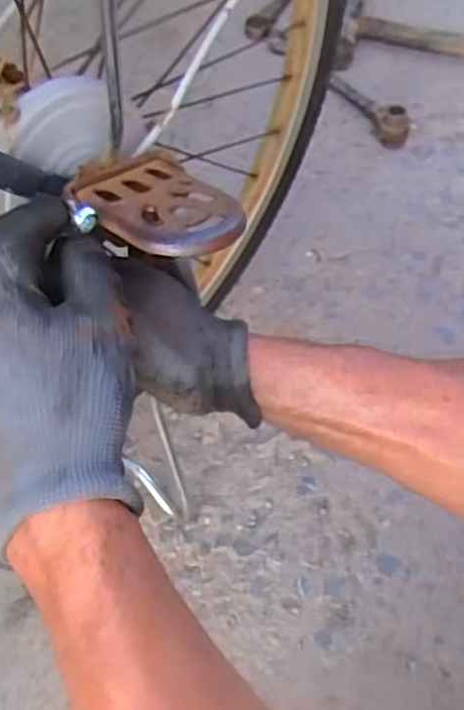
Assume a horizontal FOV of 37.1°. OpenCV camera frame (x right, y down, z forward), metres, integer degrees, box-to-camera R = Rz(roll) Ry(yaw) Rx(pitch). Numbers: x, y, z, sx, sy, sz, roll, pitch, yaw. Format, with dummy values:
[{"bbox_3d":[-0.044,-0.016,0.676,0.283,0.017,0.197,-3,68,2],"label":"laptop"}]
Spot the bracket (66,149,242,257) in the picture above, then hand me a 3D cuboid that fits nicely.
[{"bbox_3d":[-0.037,-0.075,0.342,0.062,0.020,0.093,-32,62,-18],"label":"bracket"}]

